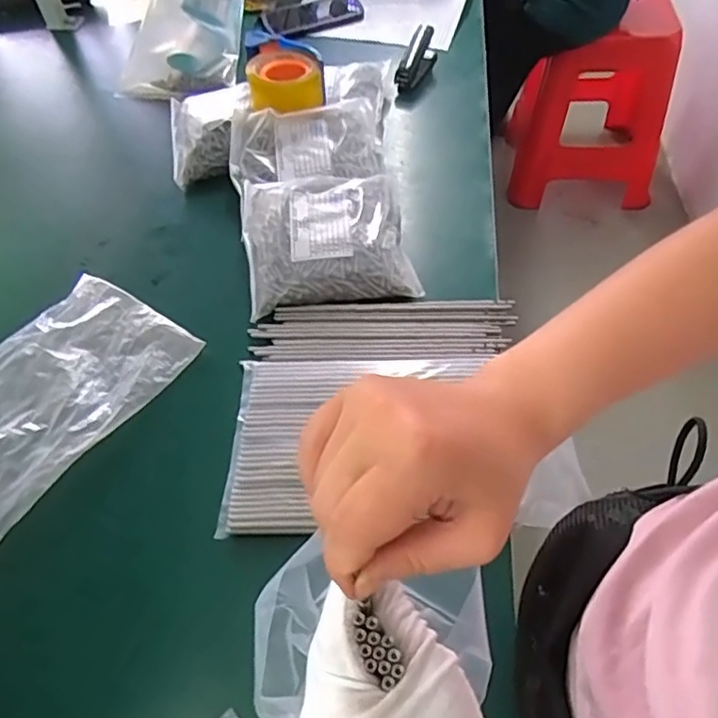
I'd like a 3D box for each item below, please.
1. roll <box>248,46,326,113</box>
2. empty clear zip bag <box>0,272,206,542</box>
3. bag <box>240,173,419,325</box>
[{"bbox_3d":[-0.101,-0.377,0.835,0.095,0.054,0.095,-2,54,3],"label":"roll"},{"bbox_3d":[-0.330,0.034,0.638,0.181,0.024,0.289,30,64,22],"label":"empty clear zip bag"},{"bbox_3d":[-0.039,-0.147,0.720,0.187,0.047,0.178,-9,56,-1],"label":"bag"}]

